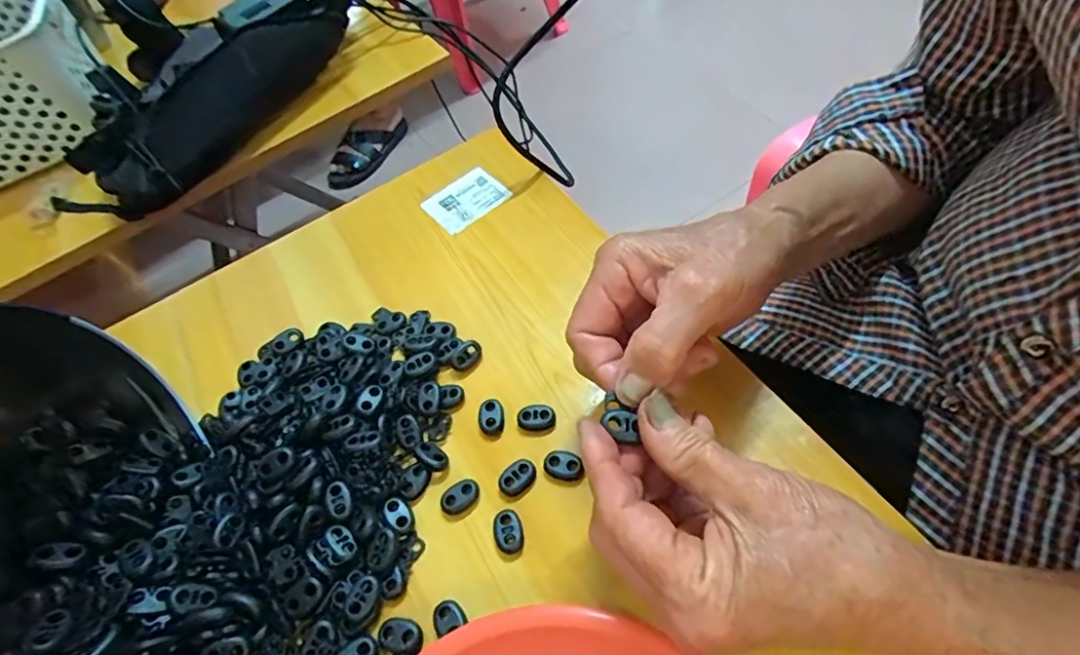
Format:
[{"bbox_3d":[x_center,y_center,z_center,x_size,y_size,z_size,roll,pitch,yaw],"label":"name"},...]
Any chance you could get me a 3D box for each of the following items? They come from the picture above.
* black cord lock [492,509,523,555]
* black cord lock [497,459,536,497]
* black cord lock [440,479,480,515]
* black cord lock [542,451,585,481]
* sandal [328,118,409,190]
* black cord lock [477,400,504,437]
[{"bbox_3d":[-0.017,0.106,0.290,0.015,0.006,0.022,-21,53,-4],"label":"black cord lock"},{"bbox_3d":[-0.012,0.082,0.304,0.021,0.005,0.015,-39,56,-17],"label":"black cord lock"},{"bbox_3d":[-0.044,0.092,0.304,0.022,0.005,0.015,-32,54,-12],"label":"black cord lock"},{"bbox_3d":[0.012,0.075,0.305,0.021,0.006,0.014,9,57,18],"label":"black cord lock"},{"bbox_3d":[-0.403,-0.421,1.314,0.075,0.099,0.235,37,76,29],"label":"sandal"},{"bbox_3d":[-0.029,0.053,0.327,0.015,0.005,0.022,-14,53,1],"label":"black cord lock"}]

